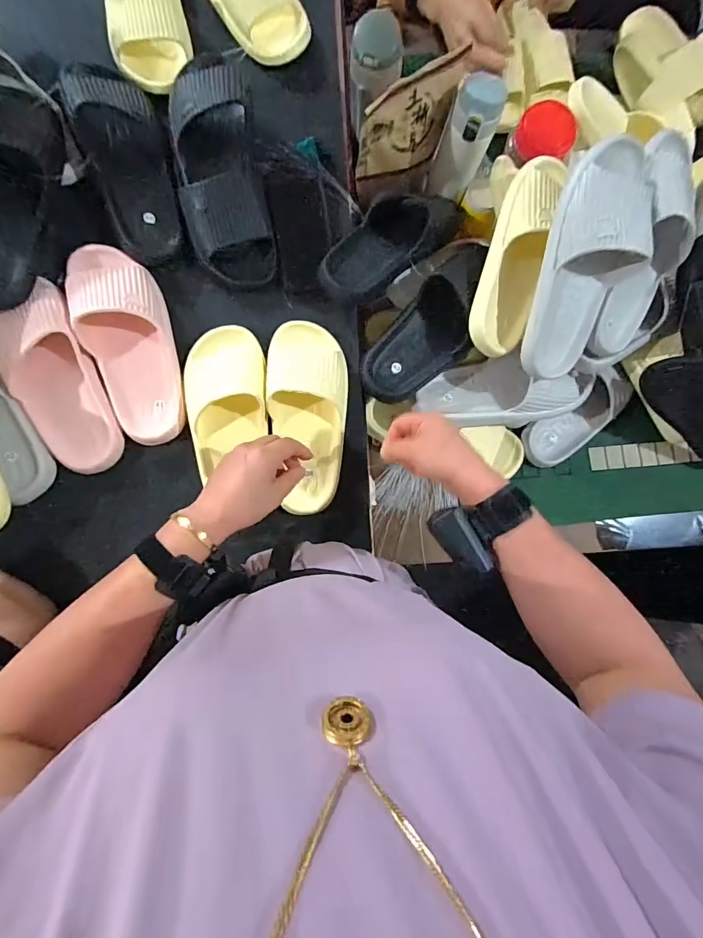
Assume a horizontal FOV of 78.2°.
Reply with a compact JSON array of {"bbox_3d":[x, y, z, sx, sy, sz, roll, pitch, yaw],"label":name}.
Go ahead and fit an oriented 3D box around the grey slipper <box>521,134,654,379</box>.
[{"bbox_3d":[0.290,-0.244,0.524,0.115,0.070,0.269,8,115,-7],"label":"grey slipper"}]

